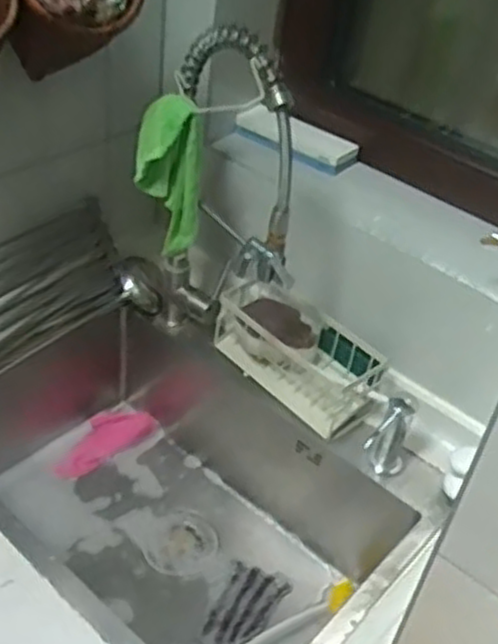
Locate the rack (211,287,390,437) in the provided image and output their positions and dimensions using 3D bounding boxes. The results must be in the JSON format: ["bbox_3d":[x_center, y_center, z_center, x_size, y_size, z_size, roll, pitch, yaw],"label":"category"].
[{"bbox_3d":[0.062,0.043,1.041,0.105,0.089,0.246,-25,49,-34],"label":"rack"}]

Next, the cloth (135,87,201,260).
[{"bbox_3d":[-0.095,-0.165,0.910,0.077,0.195,0.040,4,39,-5],"label":"cloth"}]

